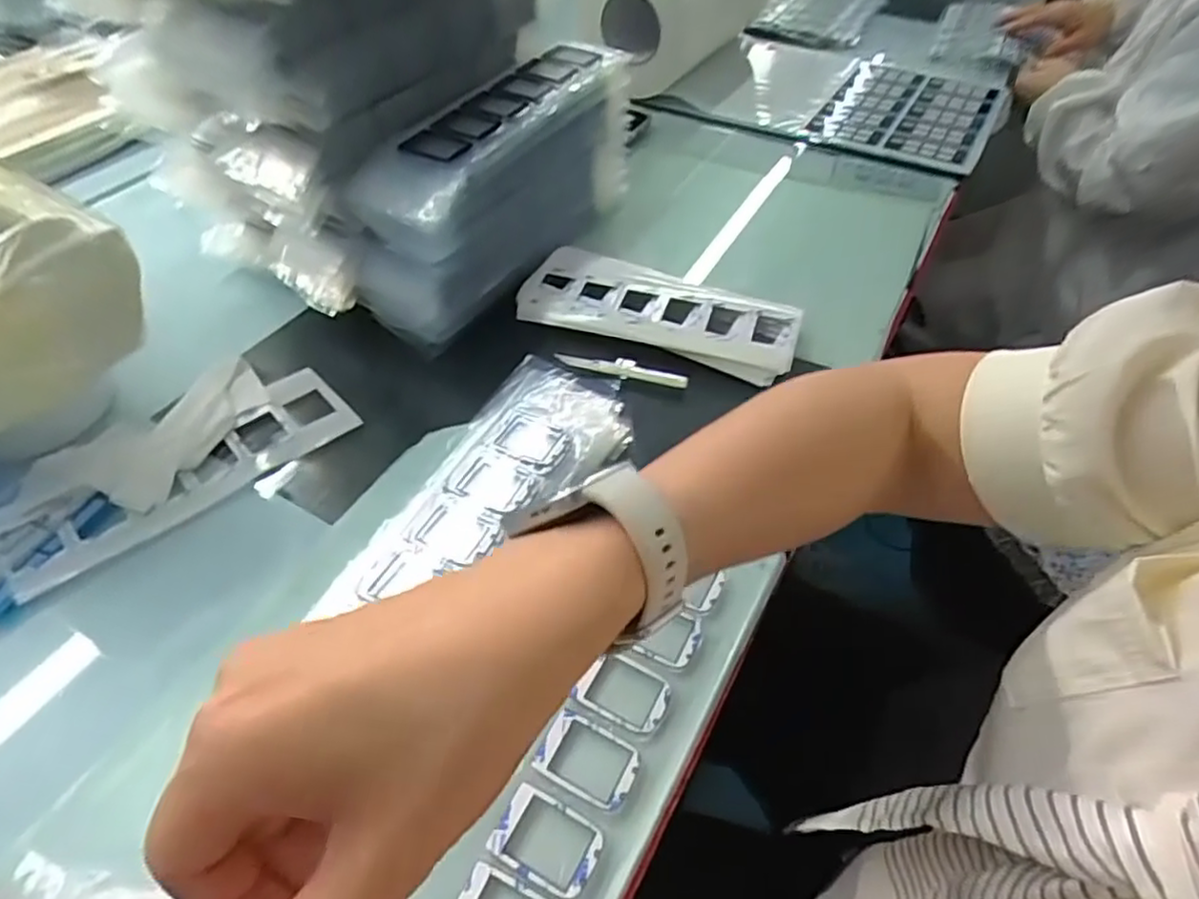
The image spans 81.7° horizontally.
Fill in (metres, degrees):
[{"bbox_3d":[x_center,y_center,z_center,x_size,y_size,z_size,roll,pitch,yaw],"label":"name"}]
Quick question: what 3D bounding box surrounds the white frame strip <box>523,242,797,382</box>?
[{"bbox_3d":[0.052,-0.123,0.594,0.232,0.015,0.102,16,51,14],"label":"white frame strip"}]

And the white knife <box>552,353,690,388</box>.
[{"bbox_3d":[0.018,-0.064,0.553,0.105,0.009,0.014,10,50,9],"label":"white knife"}]

